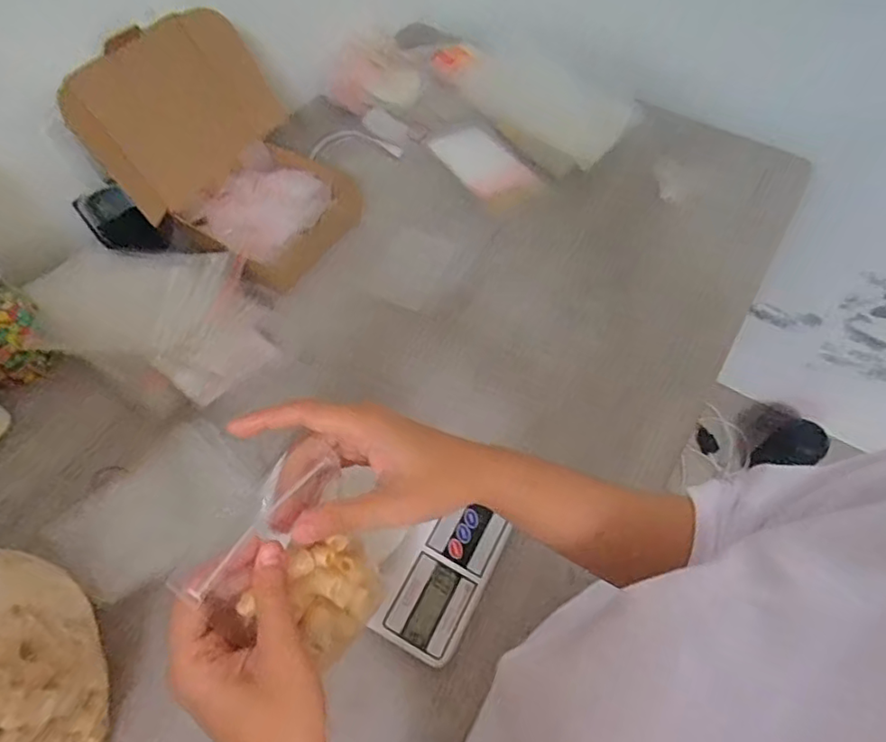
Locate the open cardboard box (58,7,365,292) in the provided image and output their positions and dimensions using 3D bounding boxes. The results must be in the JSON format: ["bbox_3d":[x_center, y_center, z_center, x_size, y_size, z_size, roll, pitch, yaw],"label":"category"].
[{"bbox_3d":[-0.230,-0.251,0.651,0.228,0.189,0.251,26,62,15],"label":"open cardboard box"}]

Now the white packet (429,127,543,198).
[{"bbox_3d":[0.056,-0.288,0.783,0.077,0.008,0.146,-40,73,-11],"label":"white packet"}]

